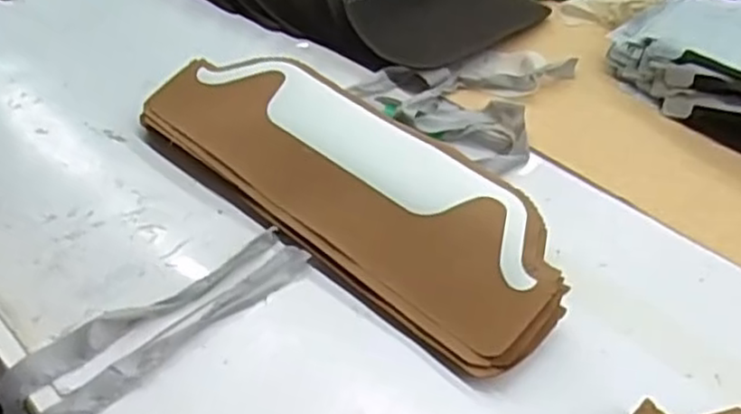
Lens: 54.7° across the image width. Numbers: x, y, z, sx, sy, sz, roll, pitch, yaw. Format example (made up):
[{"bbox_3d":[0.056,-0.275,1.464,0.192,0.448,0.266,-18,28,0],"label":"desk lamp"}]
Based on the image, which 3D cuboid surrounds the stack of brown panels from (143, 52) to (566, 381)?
[{"bbox_3d":[-0.014,-0.028,0.602,0.407,0.025,0.158,34,70,29],"label":"stack of brown panels"}]

